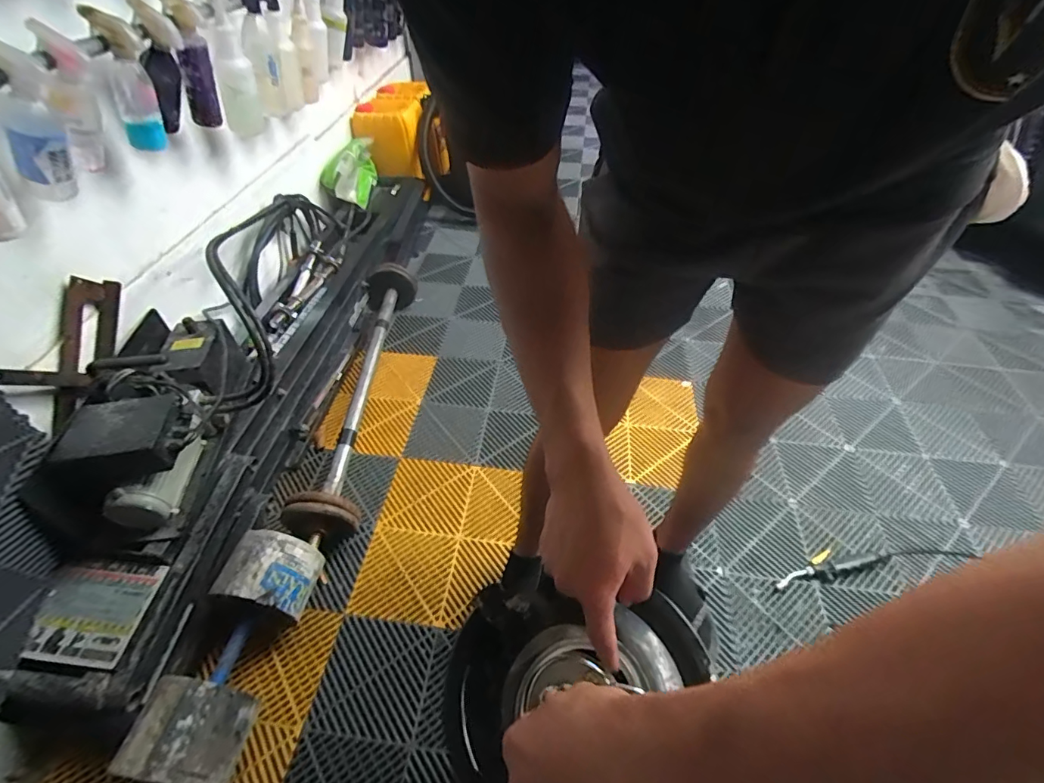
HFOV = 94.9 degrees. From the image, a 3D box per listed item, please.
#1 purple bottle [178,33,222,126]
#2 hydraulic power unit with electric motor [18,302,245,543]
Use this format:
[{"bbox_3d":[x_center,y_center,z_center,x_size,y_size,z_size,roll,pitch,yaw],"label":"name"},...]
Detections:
[{"bbox_3d":[-0.721,-0.688,1.079,0.054,0.206,0.077,48,57,5],"label":"purple bottle"},{"bbox_3d":[-0.751,0.033,0.996,0.228,0.180,0.500,-6,47,-6],"label":"hydraulic power unit with electric motor"}]

